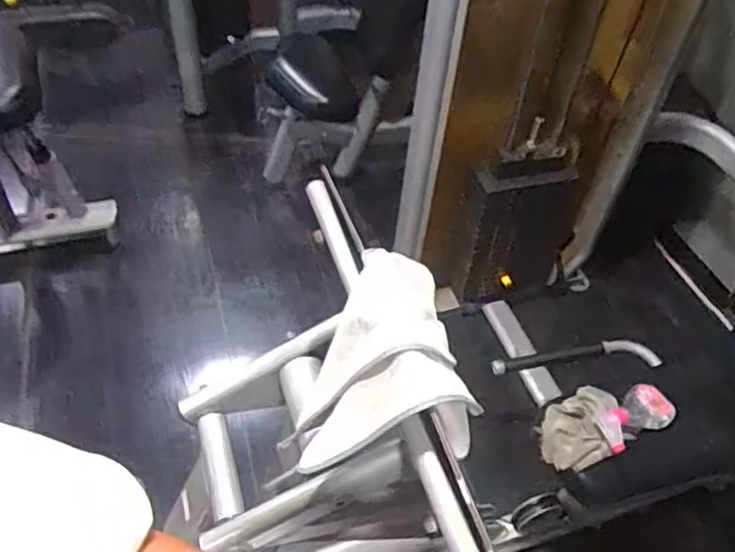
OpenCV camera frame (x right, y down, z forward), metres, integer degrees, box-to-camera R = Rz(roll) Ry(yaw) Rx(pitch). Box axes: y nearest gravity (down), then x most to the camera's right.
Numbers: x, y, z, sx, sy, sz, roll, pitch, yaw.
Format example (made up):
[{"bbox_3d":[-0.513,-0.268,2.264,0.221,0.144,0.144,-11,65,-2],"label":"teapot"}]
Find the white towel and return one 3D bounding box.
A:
[{"bbox_3d":[0.010,0.090,0.695,0.175,0.147,0.207,-3,49,-8],"label":"white towel"}]

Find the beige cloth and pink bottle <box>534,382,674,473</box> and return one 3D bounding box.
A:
[{"bbox_3d":[0.457,0.266,1.237,0.279,0.074,0.143,-19,53,-21],"label":"beige cloth and pink bottle"}]

